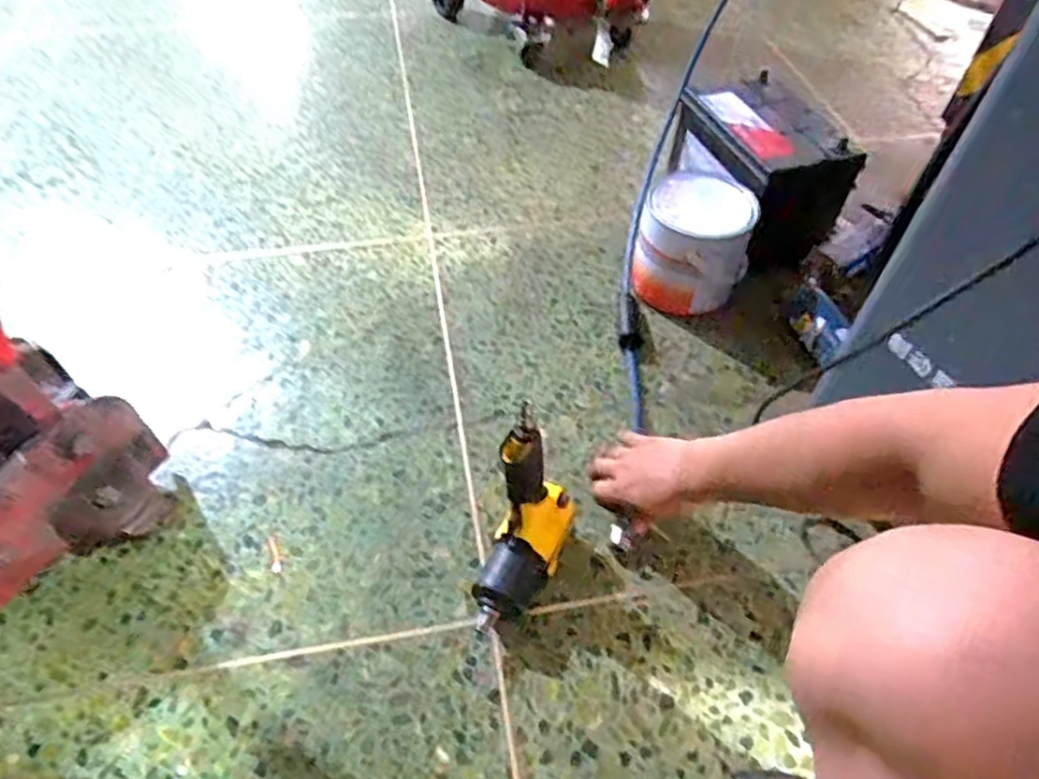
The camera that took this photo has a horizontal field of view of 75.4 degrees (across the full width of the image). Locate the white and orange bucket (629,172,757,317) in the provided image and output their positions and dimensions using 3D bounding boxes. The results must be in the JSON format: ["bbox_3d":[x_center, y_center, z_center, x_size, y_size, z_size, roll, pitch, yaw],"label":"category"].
[{"bbox_3d":[0.257,-0.216,1.004,0.155,0.148,0.150,1,52,-1],"label":"white and orange bucket"}]

